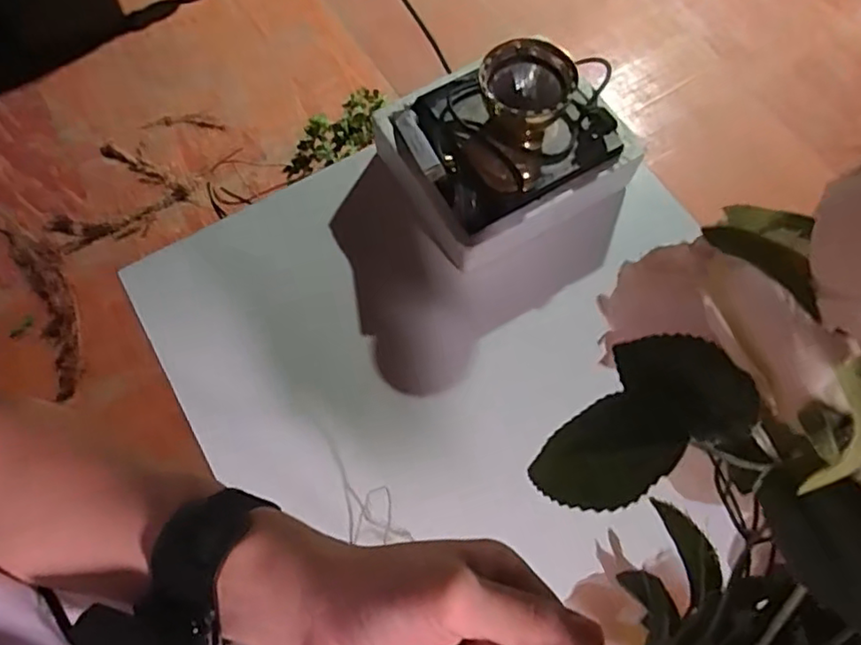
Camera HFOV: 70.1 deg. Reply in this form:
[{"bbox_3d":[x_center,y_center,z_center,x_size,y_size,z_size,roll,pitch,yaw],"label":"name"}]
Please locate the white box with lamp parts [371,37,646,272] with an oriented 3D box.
[{"bbox_3d":[0.091,-0.242,0.774,0.276,0.155,0.229,-26,71,-11],"label":"white box with lamp parts"}]

